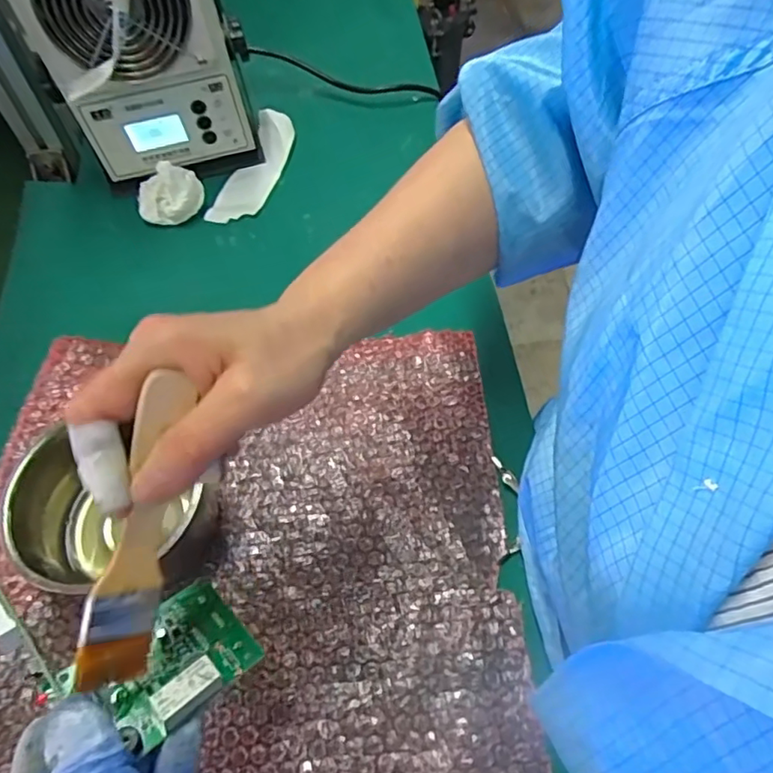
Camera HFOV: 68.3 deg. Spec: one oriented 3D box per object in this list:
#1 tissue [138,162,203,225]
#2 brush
[{"bbox_3d":[-0.214,-0.187,0.556,0.063,0.038,0.058,36,67,22],"label":"tissue"},{"bbox_3d":[-0.102,0.060,0.232,0.007,0.029,0.137,28,107,45],"label":"brush"}]

